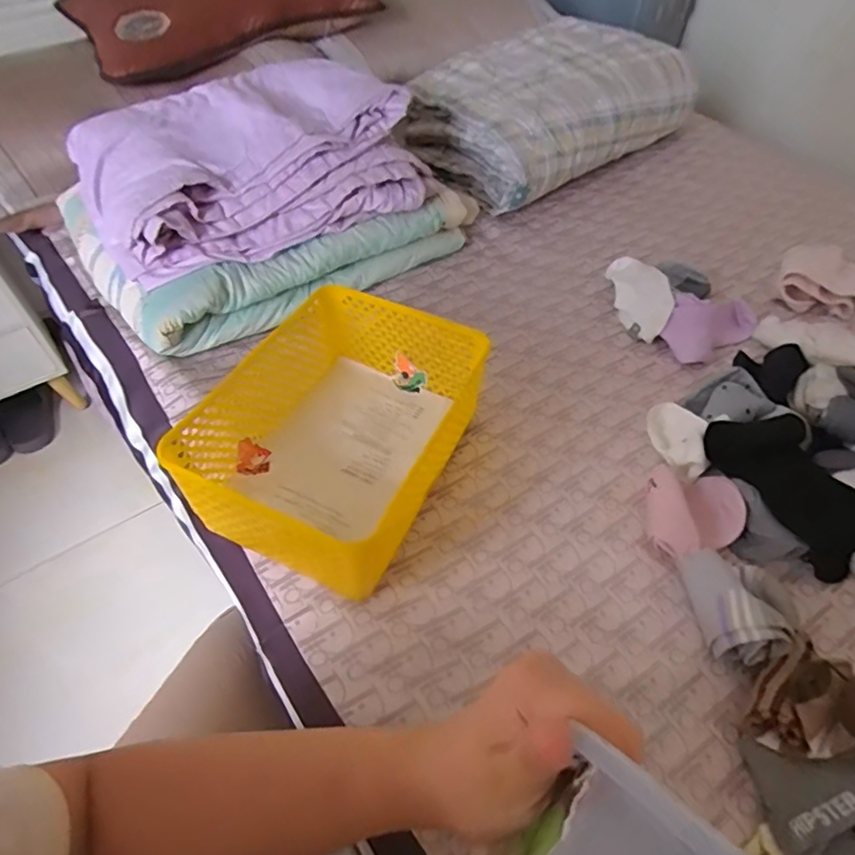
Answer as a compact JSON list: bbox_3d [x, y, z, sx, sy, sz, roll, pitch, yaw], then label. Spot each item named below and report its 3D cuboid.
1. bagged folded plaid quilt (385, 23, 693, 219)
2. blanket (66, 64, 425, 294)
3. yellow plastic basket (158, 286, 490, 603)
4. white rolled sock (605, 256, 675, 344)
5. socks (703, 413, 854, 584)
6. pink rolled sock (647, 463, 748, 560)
[{"bbox_3d":[0.211,-0.558,0.985,0.447,0.170,0.302,-33,58,-22],"label":"bagged folded plaid quilt"},{"bbox_3d":[-0.250,-0.366,0.776,0.424,0.122,0.309,-24,56,-18],"label":"blanket"},{"bbox_3d":[-0.081,0.001,0.567,0.216,0.121,0.281,22,56,17],"label":"yellow plastic basket"},{"bbox_3d":[0.281,-0.173,0.748,0.058,0.056,0.140,-3,52,-1],"label":"white rolled sock"},{"bbox_3d":[0.354,0.052,0.538,0.080,0.061,0.175,-33,72,-22],"label":"socks"},{"bbox_3d":[0.256,0.084,0.540,0.088,0.036,0.088,-1,52,1],"label":"pink rolled sock"}]

